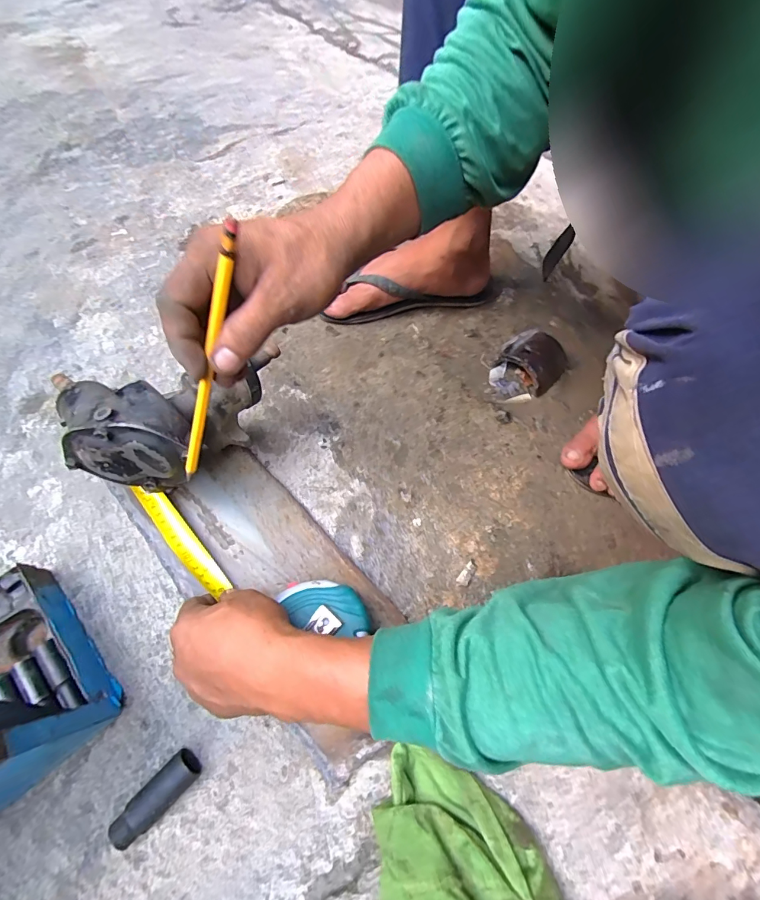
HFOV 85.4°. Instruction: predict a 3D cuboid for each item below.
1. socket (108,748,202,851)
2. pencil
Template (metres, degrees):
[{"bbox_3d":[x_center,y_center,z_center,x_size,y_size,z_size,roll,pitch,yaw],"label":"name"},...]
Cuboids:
[{"bbox_3d":[-0.172,0.269,0.318,0.025,0.023,0.067,41,68,17],"label":"socket"},{"bbox_3d":[-0.110,-0.050,0.262,0.010,0.172,0.008,35,33,15],"label":"pencil"}]

